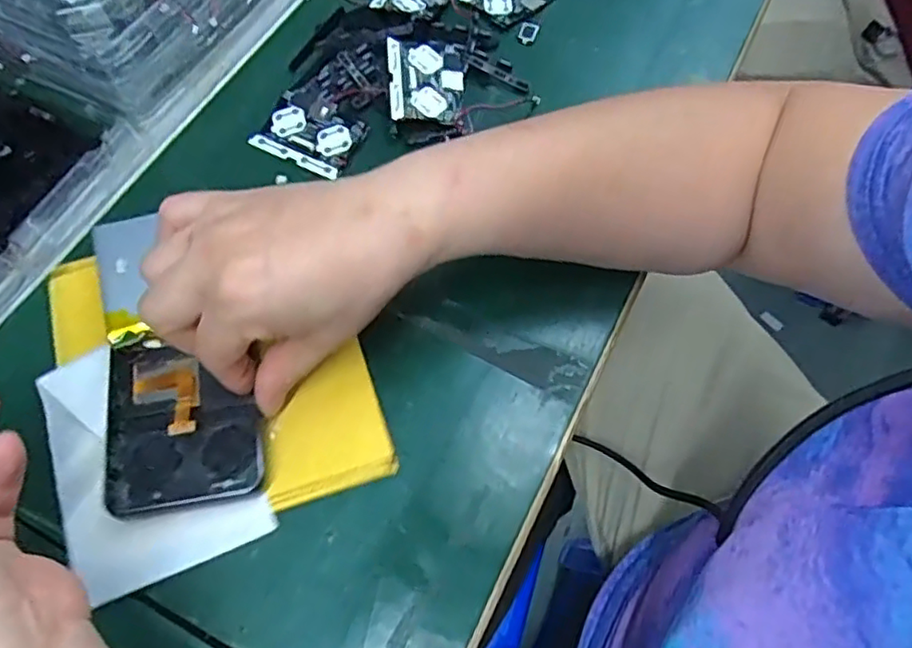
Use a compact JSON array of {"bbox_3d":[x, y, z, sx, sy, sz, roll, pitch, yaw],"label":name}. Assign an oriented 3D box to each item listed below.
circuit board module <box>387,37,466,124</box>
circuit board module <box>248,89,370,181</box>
[{"bbox_3d":[-0.018,-0.159,0.416,0.049,0.019,0.067,-3,66,-3],"label":"circuit board module"},{"bbox_3d":[-0.091,-0.122,0.404,0.066,0.011,0.049,27,68,10],"label":"circuit board module"}]

